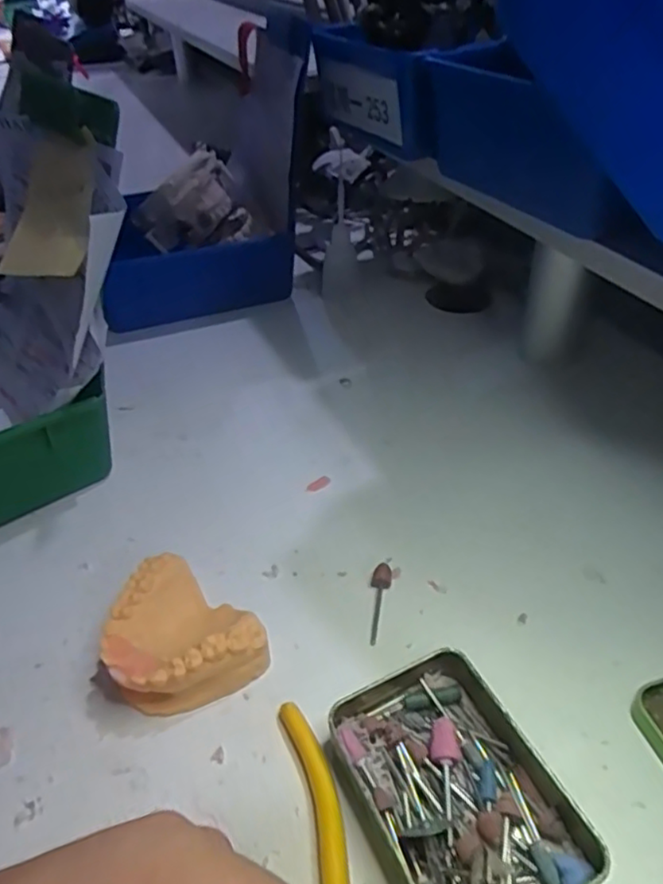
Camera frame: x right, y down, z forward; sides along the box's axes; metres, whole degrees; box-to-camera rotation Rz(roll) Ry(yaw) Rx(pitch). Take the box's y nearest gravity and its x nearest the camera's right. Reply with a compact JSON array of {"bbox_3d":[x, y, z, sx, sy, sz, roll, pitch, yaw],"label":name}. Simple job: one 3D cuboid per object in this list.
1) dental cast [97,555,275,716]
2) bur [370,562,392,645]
[{"bbox_3d":[-0.071,0.090,0.287,0.059,0.034,0.067,-30,48,-30],"label":"dental cast"},{"bbox_3d":[0.024,0.080,0.314,0.010,0.008,0.043,4,40,6],"label":"bur"}]

